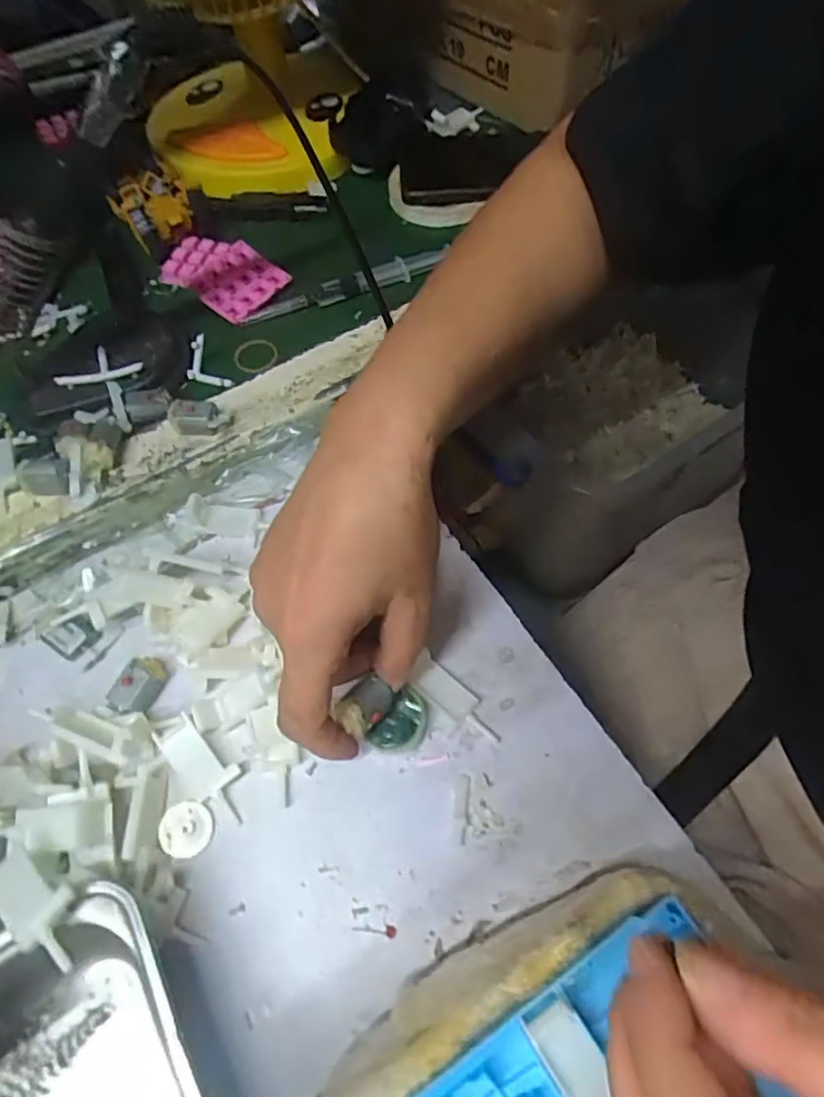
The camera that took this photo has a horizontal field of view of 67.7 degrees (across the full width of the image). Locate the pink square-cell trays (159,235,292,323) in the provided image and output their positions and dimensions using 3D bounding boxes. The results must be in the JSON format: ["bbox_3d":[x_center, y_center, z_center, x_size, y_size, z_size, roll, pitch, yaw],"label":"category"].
[{"bbox_3d":[-0.146,-0.207,0.455,0.095,0.011,0.056,33,68,18],"label":"pink square-cell trays"}]

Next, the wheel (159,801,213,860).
[{"bbox_3d":[-0.105,0.130,0.284,0.022,0.004,0.023,7,65,-15],"label":"wheel"}]

